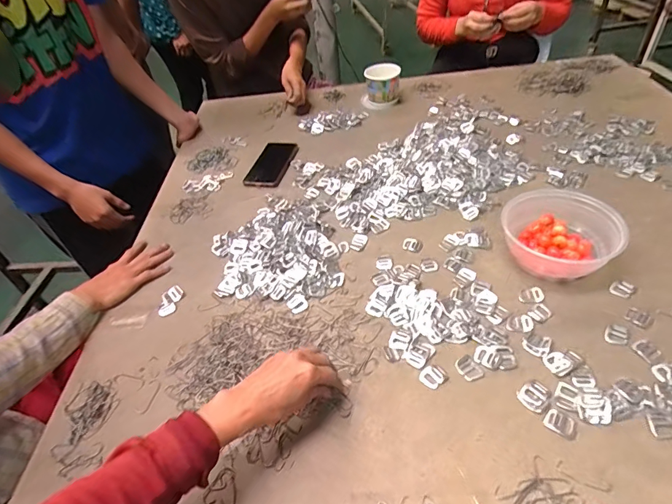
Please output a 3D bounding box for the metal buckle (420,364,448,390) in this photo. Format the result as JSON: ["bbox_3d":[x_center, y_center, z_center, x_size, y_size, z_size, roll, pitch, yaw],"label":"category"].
[{"bbox_3d":[0.123,0.157,0.514,0.031,0.004,0.026,-30,47,-22],"label":"metal buckle"}]

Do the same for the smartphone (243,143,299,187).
[{"bbox_3d":[-0.147,-0.201,0.933,0.087,0.010,0.173,6,44,15],"label":"smartphone"}]

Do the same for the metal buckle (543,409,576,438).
[{"bbox_3d":[0.253,0.193,0.460,0.030,0.004,0.024,26,52,31],"label":"metal buckle"}]

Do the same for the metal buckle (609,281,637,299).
[{"bbox_3d":[0.410,0.052,0.580,0.031,0.004,0.028,-37,50,-28],"label":"metal buckle"}]

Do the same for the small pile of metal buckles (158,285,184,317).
[{"bbox_3d":[-0.265,0.077,0.647,0.030,0.008,0.054,2,43,10],"label":"small pile of metal buckles"}]

